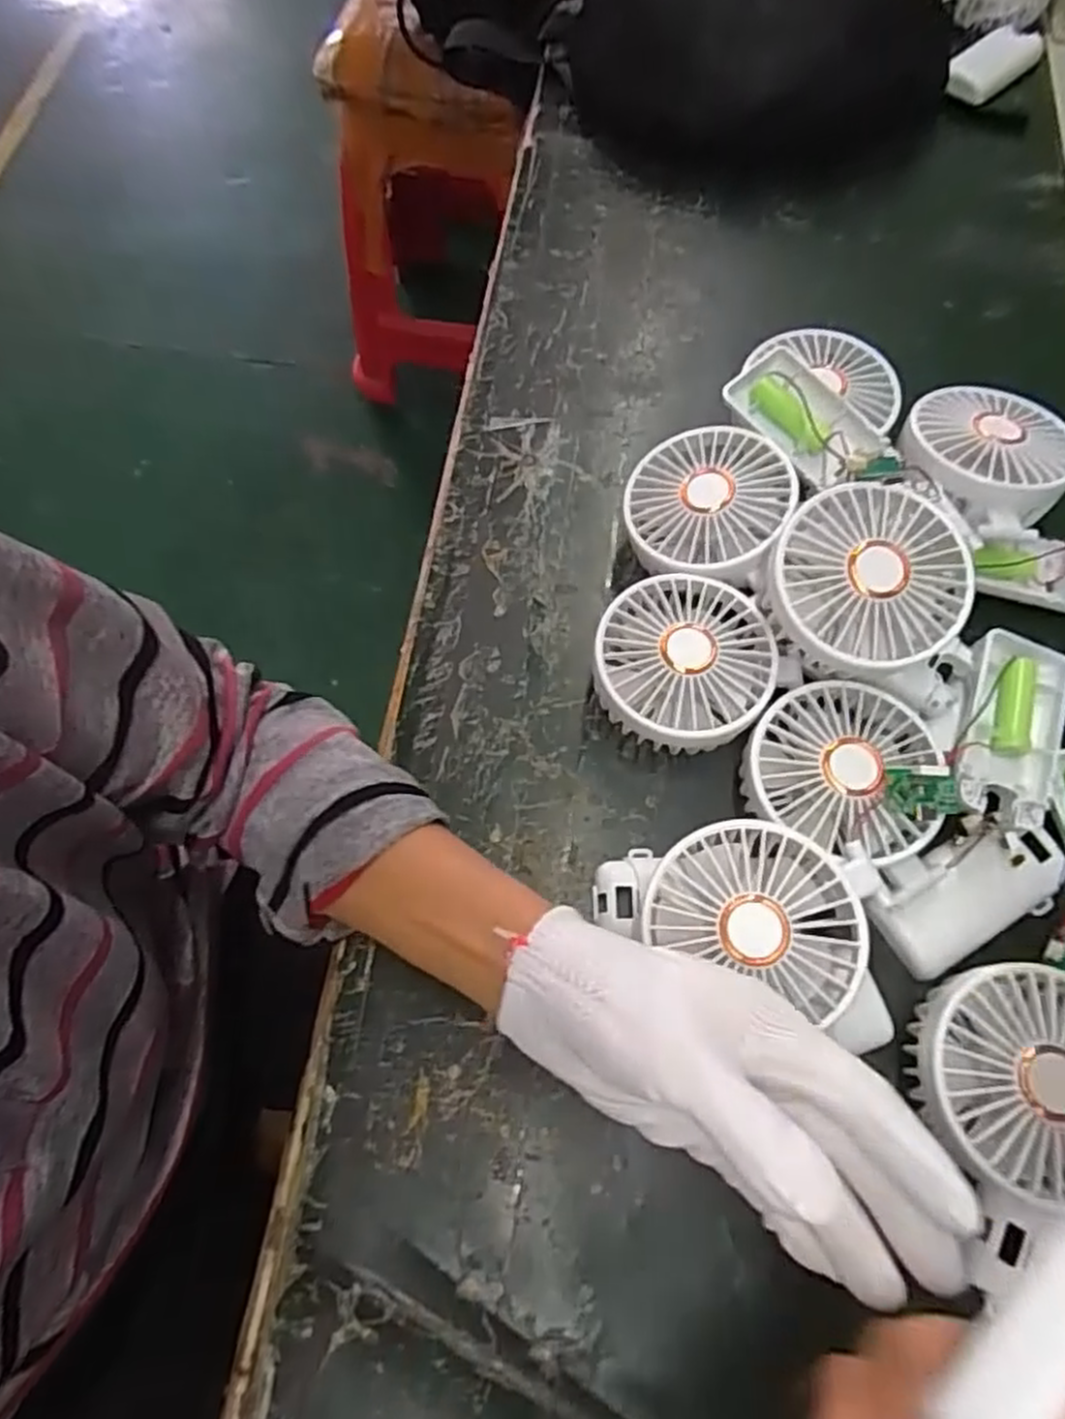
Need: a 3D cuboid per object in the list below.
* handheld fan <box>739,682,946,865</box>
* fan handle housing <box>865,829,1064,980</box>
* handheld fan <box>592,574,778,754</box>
[{"bbox_3d":[0.143,0.028,0.359,0.083,0.037,0.081,0,67,0],"label":"handheld fan"},{"bbox_3d":[0.201,0.081,0.348,0.096,0.020,0.051,-24,96,-10],"label":"fan handle housing"},{"bbox_3d":[0.074,-0.019,0.386,0.083,0.048,0.085,0,67,0],"label":"handheld fan"}]

